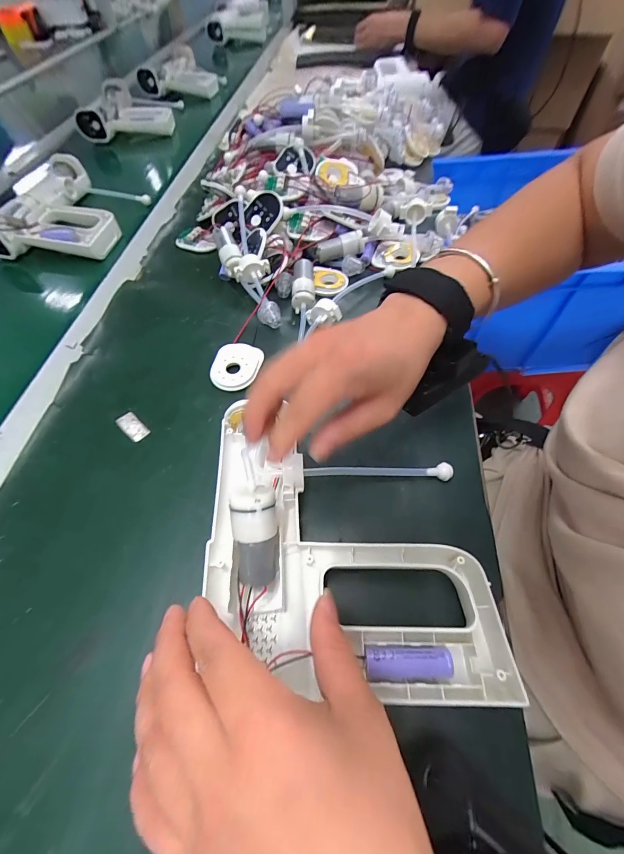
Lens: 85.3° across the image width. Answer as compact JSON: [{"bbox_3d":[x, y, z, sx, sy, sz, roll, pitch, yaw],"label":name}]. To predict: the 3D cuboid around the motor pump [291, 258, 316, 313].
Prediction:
[{"bbox_3d":[-0.010,-0.168,0.399,0.026,0.030,0.064,-2,58,1],"label":"motor pump"}]

